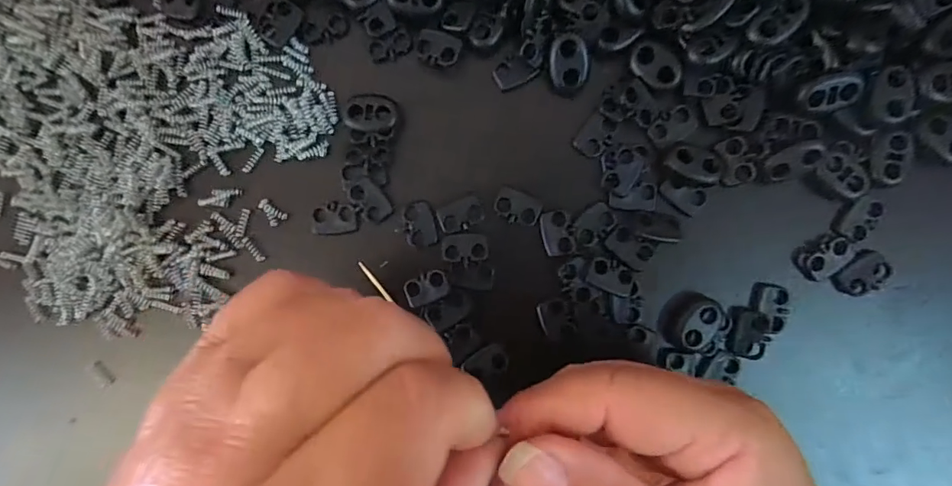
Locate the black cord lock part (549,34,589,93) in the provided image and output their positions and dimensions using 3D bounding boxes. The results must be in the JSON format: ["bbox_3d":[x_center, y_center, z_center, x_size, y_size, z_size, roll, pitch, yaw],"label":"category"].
[{"bbox_3d":[0.034,-0.065,0.178,0.014,0.007,0.018,-2,95,4],"label":"black cord lock part"}]

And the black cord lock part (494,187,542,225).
[{"bbox_3d":[0.016,-0.013,0.188,0.017,0.004,0.011,24,93,1],"label":"black cord lock part"}]

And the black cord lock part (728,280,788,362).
[{"bbox_3d":[0.106,0.029,0.186,0.018,0.007,0.030,41,93,1],"label":"black cord lock part"}]

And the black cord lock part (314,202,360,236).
[{"bbox_3d":[-0.055,-0.009,0.192,0.018,0.004,0.012,-4,92,2],"label":"black cord lock part"}]

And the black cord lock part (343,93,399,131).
[{"bbox_3d":[-0.040,-0.050,0.188,0.020,0.004,0.014,8,92,2],"label":"black cord lock part"}]

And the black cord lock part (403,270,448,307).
[{"bbox_3d":[-0.019,0.018,0.189,0.018,0.004,0.011,-20,91,3],"label":"black cord lock part"}]

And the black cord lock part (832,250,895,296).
[{"bbox_3d":[0.144,0.011,0.183,0.019,0.006,0.012,-34,90,3],"label":"black cord lock part"}]

